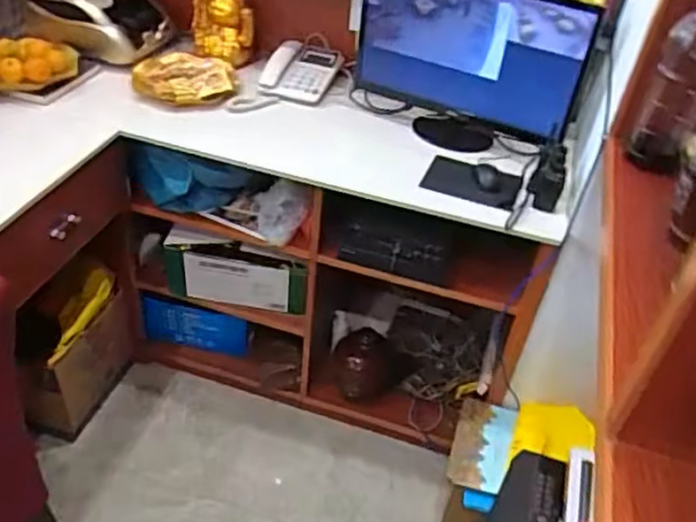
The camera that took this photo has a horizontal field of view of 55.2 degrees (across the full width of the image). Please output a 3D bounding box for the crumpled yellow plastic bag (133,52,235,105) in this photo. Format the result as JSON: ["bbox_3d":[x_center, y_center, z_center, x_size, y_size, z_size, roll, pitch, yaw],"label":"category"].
[{"bbox_3d":[-0.399,-0.438,1.605,0.225,0.057,0.179,-4,41,-13],"label":"crumpled yellow plastic bag"}]

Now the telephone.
[{"bbox_3d":[-0.126,-0.466,1.647,0.187,0.084,0.162,13,40,7],"label":"telephone"}]

